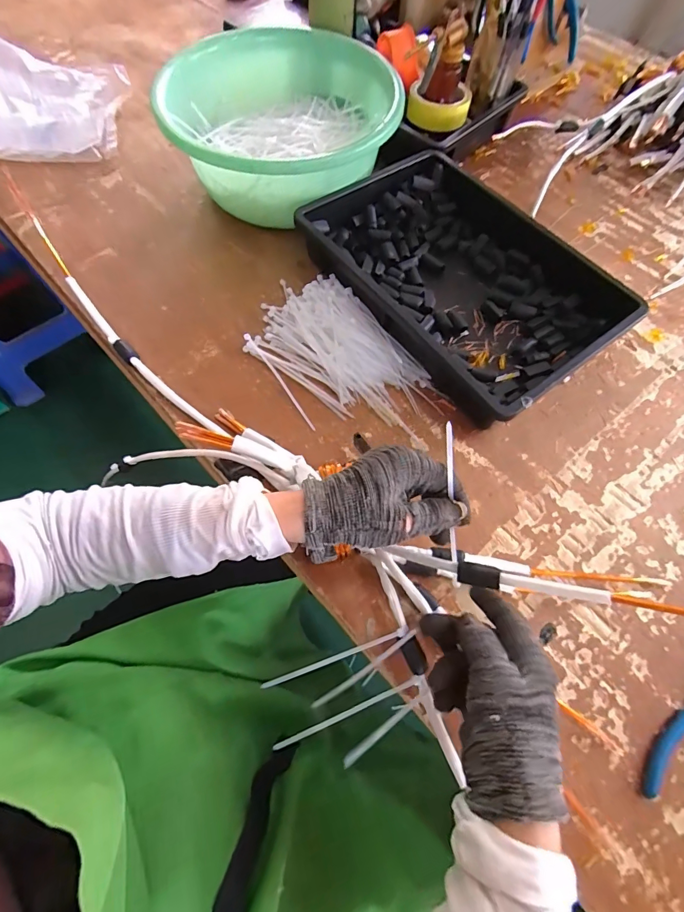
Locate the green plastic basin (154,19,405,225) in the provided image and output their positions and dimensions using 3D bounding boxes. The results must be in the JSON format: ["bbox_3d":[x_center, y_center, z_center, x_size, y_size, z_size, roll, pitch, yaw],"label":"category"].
[{"bbox_3d":[-0.078,-0.437,0.554,0.286,0.121,0.302,1,65,-1],"label":"green plastic basin"}]

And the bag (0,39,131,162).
[{"bbox_3d":[-0.467,-0.538,0.599,0.248,0.102,0.197,-7,66,-5],"label":"bag"}]

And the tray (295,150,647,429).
[{"bbox_3d":[0.151,-0.229,0.506,0.256,0.065,0.363,-34,71,-16],"label":"tray"}]

